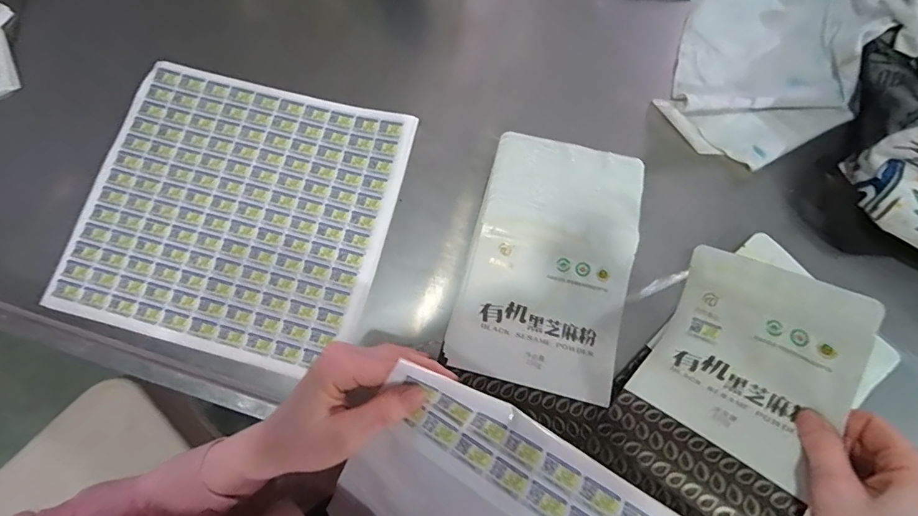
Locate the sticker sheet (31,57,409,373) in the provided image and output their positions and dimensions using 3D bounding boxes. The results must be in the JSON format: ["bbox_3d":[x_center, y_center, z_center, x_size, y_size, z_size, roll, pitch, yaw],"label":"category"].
[{"bbox_3d":[-0.222,-0.050,0.464,0.293,0.007,0.271,14,76,5],"label":"sticker sheet"}]

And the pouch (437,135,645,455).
[{"bbox_3d":[0.080,0.010,0.411,0.142,0.015,0.251,15,76,5],"label":"pouch"}]

